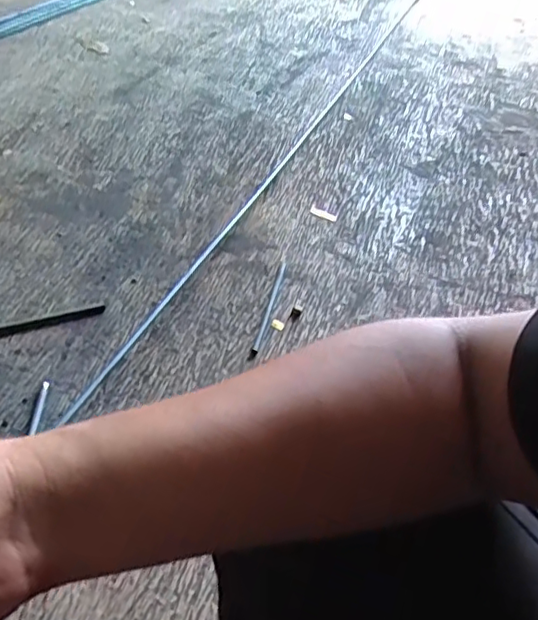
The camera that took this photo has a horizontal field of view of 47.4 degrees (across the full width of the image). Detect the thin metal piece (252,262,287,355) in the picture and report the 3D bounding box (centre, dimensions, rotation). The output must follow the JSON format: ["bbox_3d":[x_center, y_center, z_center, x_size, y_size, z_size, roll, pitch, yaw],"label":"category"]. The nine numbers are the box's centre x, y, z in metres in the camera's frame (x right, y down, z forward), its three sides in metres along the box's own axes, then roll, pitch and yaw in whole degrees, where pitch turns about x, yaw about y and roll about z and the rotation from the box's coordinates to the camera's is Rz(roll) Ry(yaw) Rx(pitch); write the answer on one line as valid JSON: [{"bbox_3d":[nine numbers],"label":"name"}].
[{"bbox_3d":[0.002,-0.007,1.100,0.011,0.009,0.250,12,42,6],"label":"thin metal piece"}]

